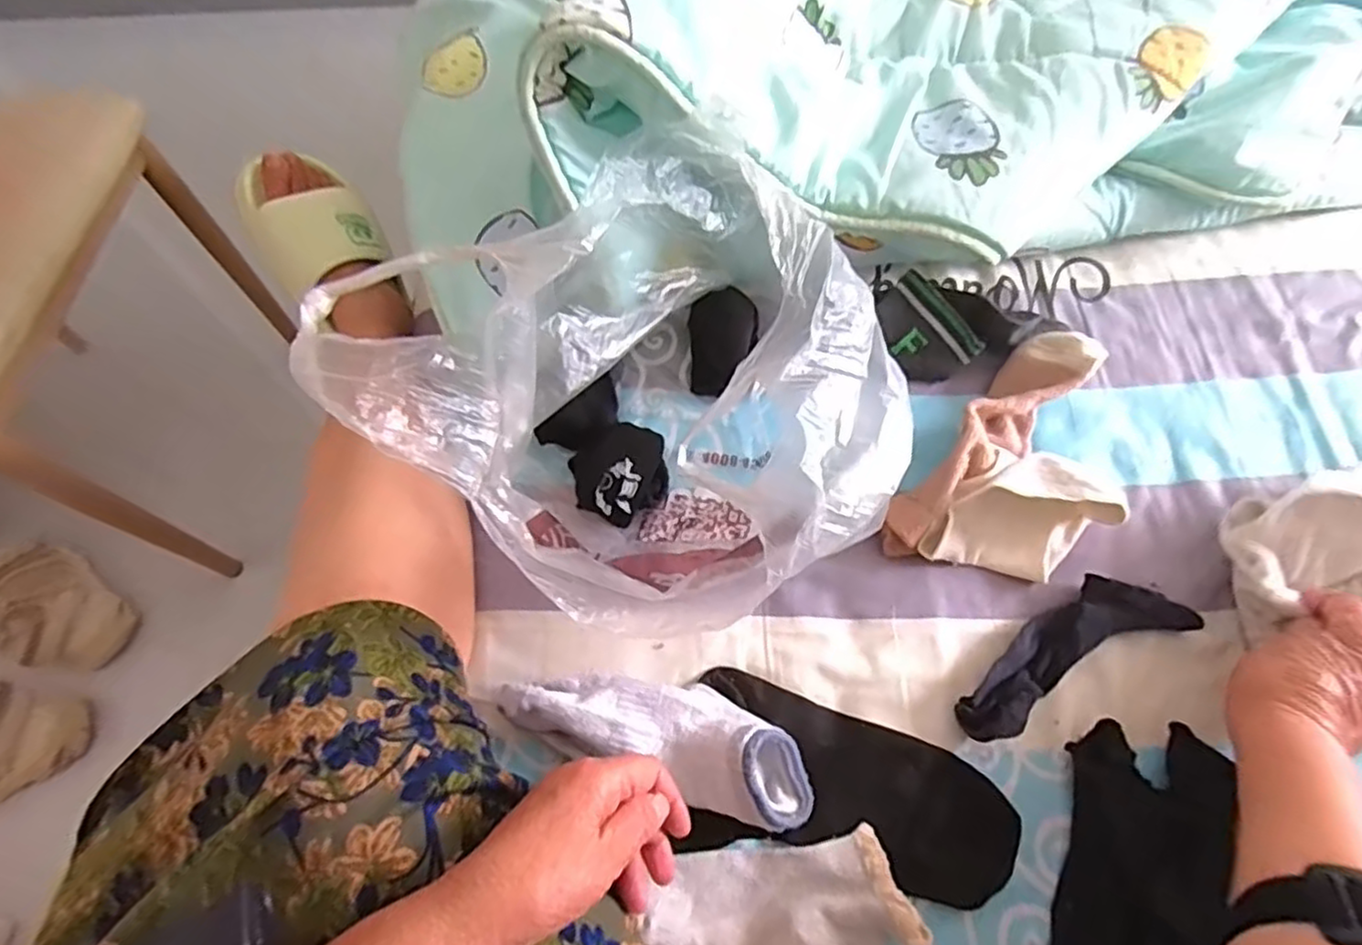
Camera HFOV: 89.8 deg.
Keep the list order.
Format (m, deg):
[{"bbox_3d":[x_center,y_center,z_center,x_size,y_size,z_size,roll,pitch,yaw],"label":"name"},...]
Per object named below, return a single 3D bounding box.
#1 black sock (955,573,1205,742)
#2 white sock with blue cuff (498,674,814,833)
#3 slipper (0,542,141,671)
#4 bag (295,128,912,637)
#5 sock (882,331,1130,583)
[{"bbox_3d":[0.244,0.111,0.433,0.169,0.024,0.051,-25,64,-10],"label":"black sock"},{"bbox_3d":[-0.010,0.153,0.407,0.182,0.044,0.060,20,65,13],"label":"white sock with blue cuff"},{"bbox_3d":[-0.849,0.177,0.918,0.195,0.082,0.134,22,66,12],"label":"slipper"},{"bbox_3d":[-0.010,-0.032,0.421,0.279,0.193,0.246,-38,67,-16],"label":"bag"},{"bbox_3d":[0.243,-0.006,0.473,0.109,0.059,0.204,37,70,20],"label":"sock"}]

